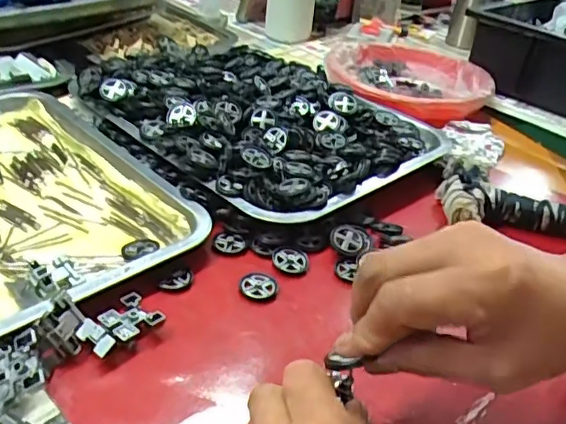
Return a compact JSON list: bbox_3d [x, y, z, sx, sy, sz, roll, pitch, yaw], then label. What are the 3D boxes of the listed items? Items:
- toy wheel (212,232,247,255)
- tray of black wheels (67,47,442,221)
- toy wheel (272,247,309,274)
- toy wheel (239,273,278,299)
[{"bbox_3d":[-0.041,0.023,0.454,0.025,0.004,0.025,5,35,-3],"label":"toy wheel"},{"bbox_3d":[-0.034,-0.103,0.604,0.256,0.043,0.342,-25,46,-37],"label":"tray of black wheels"},{"bbox_3d":[0.005,0.037,0.449,0.027,0.005,0.027,5,35,-3],"label":"toy wheel"},{"bbox_3d":[-0.017,0.053,0.418,0.026,0.005,0.025,5,35,-3],"label":"toy wheel"}]

